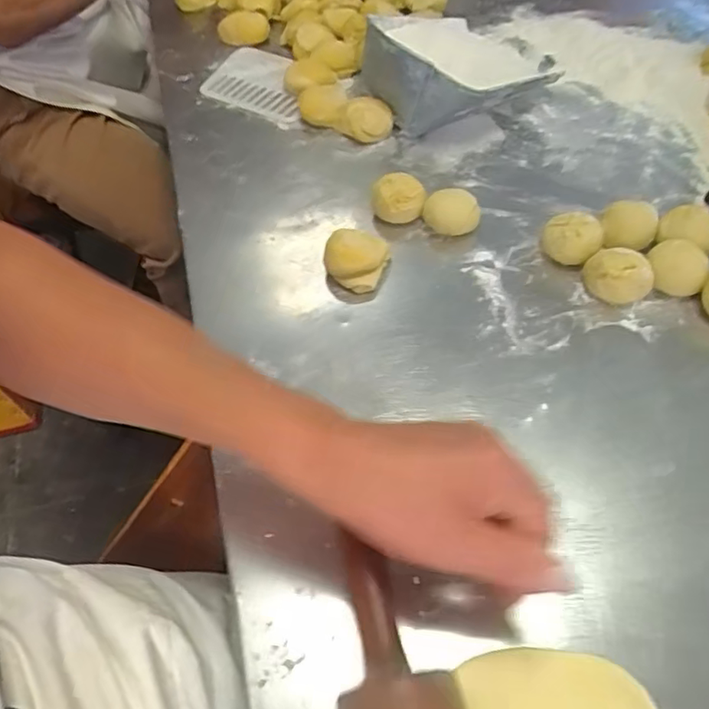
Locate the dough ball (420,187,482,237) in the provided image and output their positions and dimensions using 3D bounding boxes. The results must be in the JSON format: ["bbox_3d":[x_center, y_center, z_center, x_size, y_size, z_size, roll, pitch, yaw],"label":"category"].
[{"bbox_3d":[0.084,-0.123,0.492,0.045,0.025,0.036,19,58,17],"label":"dough ball"}]

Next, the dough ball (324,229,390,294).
[{"bbox_3d":[-0.001,-0.075,0.469,0.050,0.033,0.041,12,57,12],"label":"dough ball"}]

